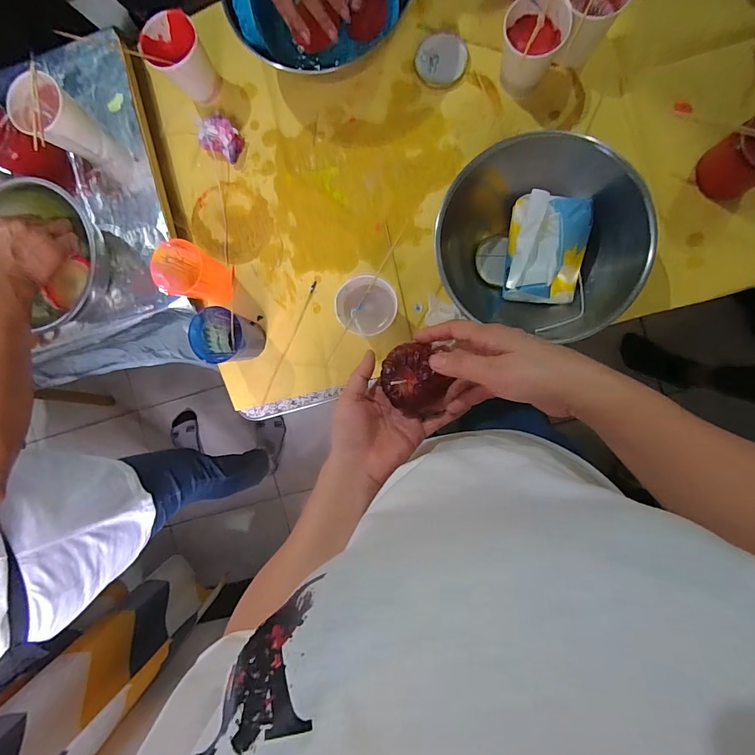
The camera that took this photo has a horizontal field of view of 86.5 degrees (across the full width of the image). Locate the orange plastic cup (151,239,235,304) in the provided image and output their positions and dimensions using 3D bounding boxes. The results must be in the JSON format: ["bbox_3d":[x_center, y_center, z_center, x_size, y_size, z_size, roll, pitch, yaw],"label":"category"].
[{"bbox_3d":[-0.251,-0.145,0.562,0.067,0.107,0.071,0,93,8],"label":"orange plastic cup"}]

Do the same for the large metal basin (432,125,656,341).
[{"bbox_3d":[0.201,-0.183,0.501,0.232,0.103,0.232,0,93,8],"label":"large metal basin"}]

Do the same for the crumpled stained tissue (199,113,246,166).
[{"bbox_3d":[-0.221,-0.338,0.572,0.052,0.036,0.051,37,97,5],"label":"crumpled stained tissue"}]

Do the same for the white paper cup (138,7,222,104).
[{"bbox_3d":[-0.258,-0.428,0.545,0.067,0.084,0.070,0,93,8],"label":"white paper cup"}]

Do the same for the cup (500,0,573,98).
[{"bbox_3d":[0.191,-0.410,0.502,0.069,0.086,0.068,0,93,8],"label":"cup"}]

